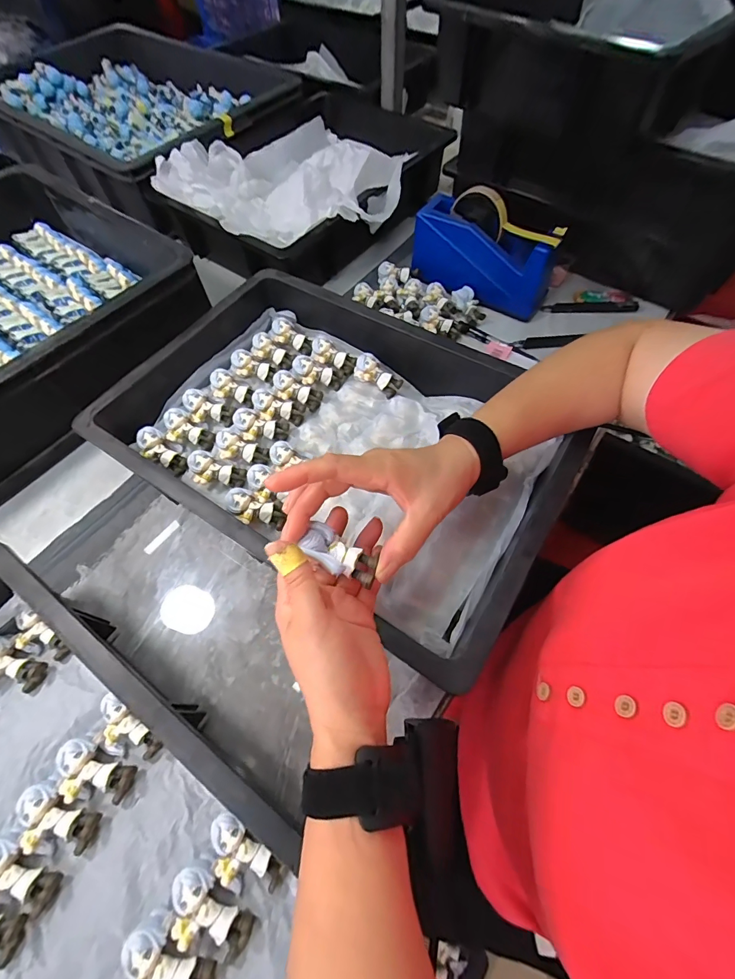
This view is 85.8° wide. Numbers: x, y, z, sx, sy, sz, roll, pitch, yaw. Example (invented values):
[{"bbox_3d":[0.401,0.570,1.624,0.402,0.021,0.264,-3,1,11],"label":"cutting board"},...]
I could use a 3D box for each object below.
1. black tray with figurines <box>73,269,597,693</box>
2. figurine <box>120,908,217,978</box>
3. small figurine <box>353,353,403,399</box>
[{"bbox_3d":[-0.031,-0.065,0.431,0.453,0.072,0.323,30,66,16],"label":"black tray with figurines"},{"bbox_3d":[-0.139,0.330,0.272,0.064,0.022,0.039,31,66,2],"label":"figurine"},{"bbox_3d":[0.010,-0.140,0.494,0.063,0.027,0.030,37,67,-1],"label":"small figurine"}]

